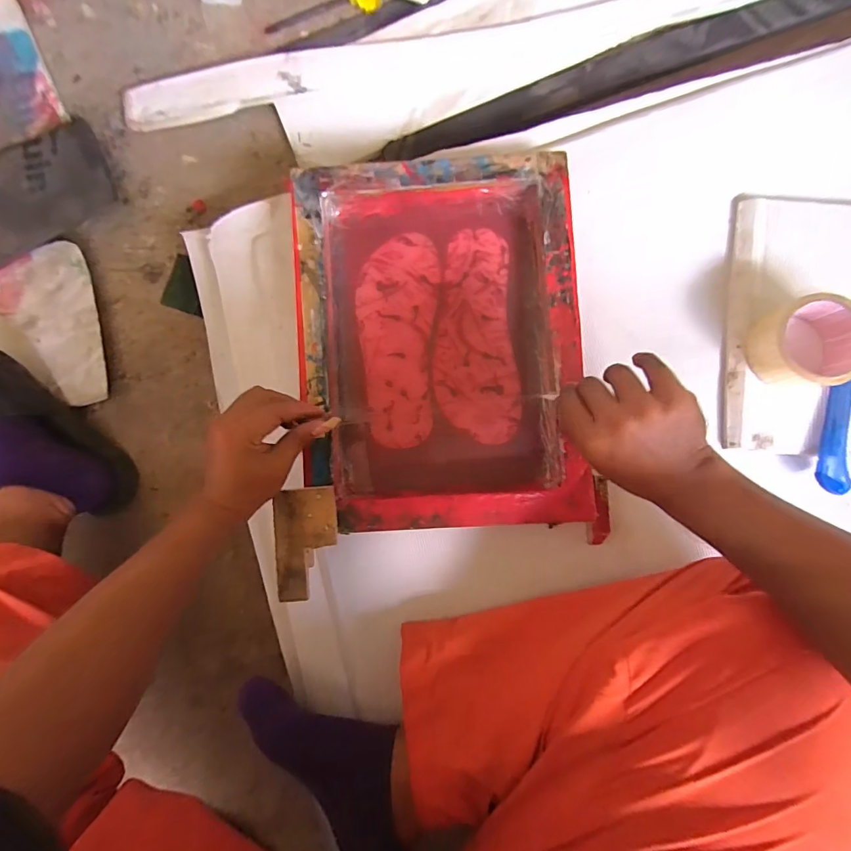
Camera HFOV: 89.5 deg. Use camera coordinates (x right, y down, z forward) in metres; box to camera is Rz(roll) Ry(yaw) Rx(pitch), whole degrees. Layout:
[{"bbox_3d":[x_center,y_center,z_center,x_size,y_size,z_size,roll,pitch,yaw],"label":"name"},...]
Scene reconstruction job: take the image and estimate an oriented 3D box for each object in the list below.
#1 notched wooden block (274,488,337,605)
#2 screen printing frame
[{"bbox_3d":[-0.126,0.124,0.455,0.062,0.015,0.115,-3,87,3],"label":"notched wooden block"},{"bbox_3d":[0.018,-0.091,0.481,0.306,0.053,0.400,-4,89,2],"label":"screen printing frame"}]

